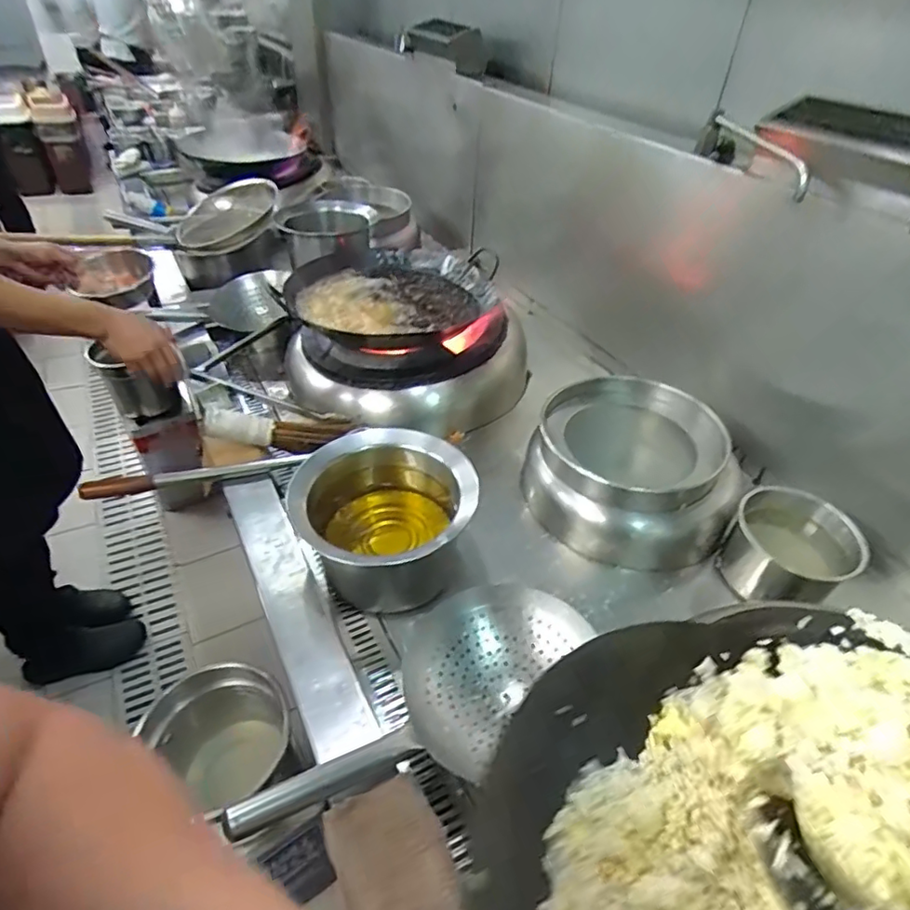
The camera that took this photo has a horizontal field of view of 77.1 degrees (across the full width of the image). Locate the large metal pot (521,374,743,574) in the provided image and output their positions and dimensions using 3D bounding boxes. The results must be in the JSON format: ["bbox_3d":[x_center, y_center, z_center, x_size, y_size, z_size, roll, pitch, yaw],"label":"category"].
[{"bbox_3d":[0.304,0.021,1.015,0.331,0.191,0.307,2,40,-2],"label":"large metal pot"}]

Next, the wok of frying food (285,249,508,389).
[{"bbox_3d":[-0.144,-0.341,1.293,0.444,0.108,0.474,-9,42,-14],"label":"wok of frying food"}]

